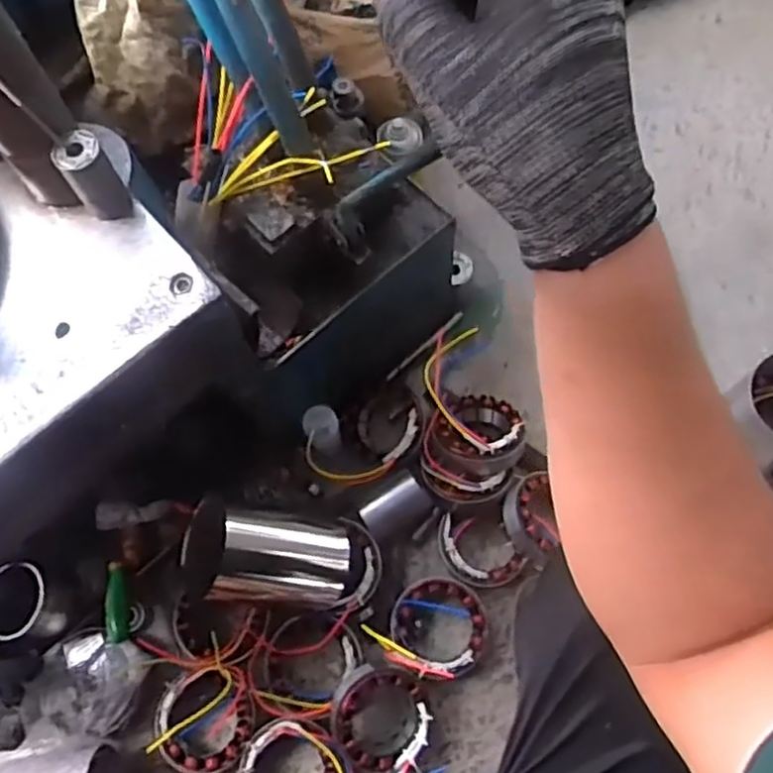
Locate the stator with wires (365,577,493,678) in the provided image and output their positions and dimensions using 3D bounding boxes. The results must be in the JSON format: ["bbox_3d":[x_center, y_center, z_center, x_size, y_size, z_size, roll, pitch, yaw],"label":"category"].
[{"bbox_3d":[0.062,0.294,0.877,0.126,0.064,0.124,-1,69,2],"label":"stator with wires"}]

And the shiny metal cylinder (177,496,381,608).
[{"bbox_3d":[-0.116,0.207,0.872,0.233,0.089,0.109,12,66,-26],"label":"shiny metal cylinder"}]

